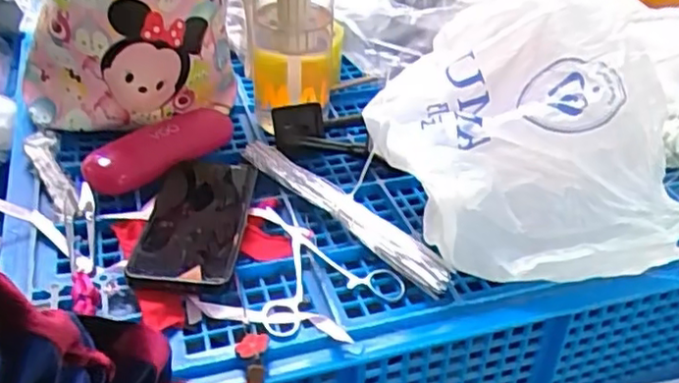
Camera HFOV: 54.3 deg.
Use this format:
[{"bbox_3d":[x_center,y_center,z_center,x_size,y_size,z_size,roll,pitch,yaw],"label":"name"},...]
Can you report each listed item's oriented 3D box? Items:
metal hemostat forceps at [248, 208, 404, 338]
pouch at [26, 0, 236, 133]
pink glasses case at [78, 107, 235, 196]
[{"bbox_3d":[-0.011,0.057,0.535,0.110,0.017,0.136,-5,38,-10],"label":"metal hemostat forceps"},{"bbox_3d":[-0.211,-0.173,0.653,0.203,0.202,0.162,-14,40,-21],"label":"pouch"},{"bbox_3d":[-0.162,-0.040,0.618,0.056,0.033,0.151,32,46,33],"label":"pink glasses case"}]

